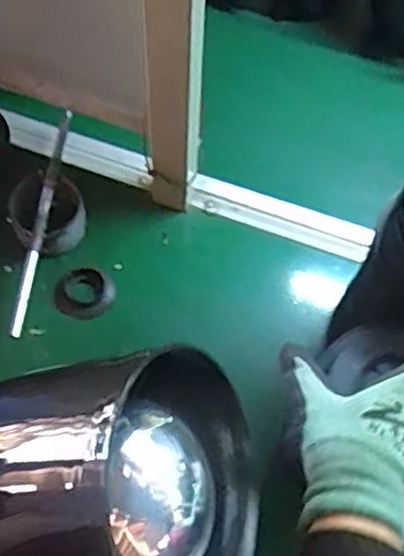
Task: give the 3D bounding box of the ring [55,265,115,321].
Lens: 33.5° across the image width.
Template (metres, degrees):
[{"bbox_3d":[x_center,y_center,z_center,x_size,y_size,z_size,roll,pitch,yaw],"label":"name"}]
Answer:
[{"bbox_3d":[-0.120,0.014,0.686,0.061,0.014,0.058,1,63,-2],"label":"ring"}]

